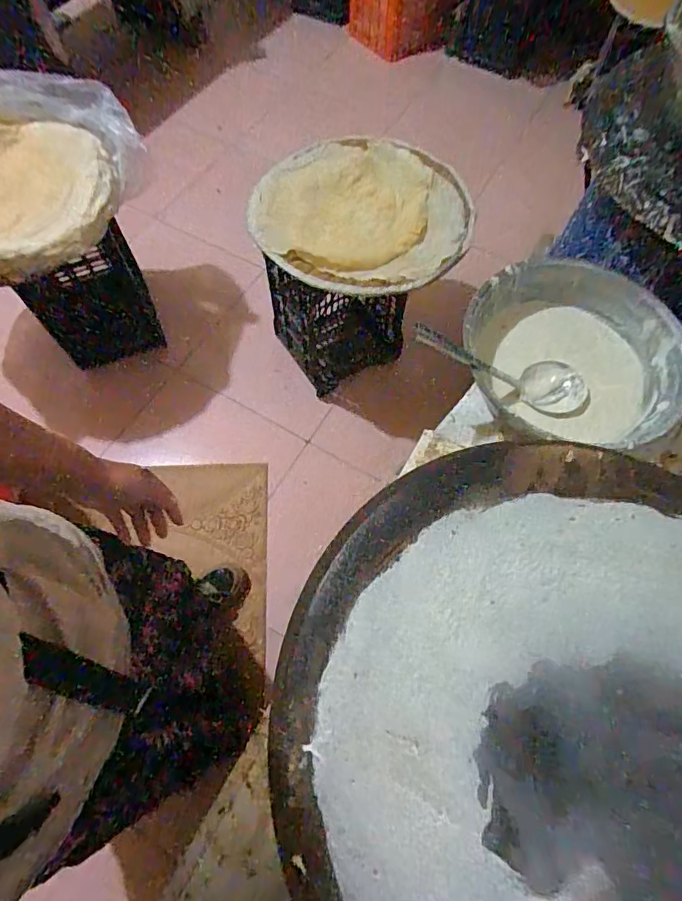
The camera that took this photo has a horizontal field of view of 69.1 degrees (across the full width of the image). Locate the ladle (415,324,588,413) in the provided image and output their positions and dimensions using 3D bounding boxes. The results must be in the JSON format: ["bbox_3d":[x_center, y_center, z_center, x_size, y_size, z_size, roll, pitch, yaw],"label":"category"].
[{"bbox_3d":[0.270,-0.143,0.835,0.306,0.067,0.092,16,65,-16],"label":"ladle"}]

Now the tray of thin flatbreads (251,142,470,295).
[{"bbox_3d":[0.045,-0.567,1.223,0.526,0.111,0.488,1,66,0],"label":"tray of thin flatbreads"}]

